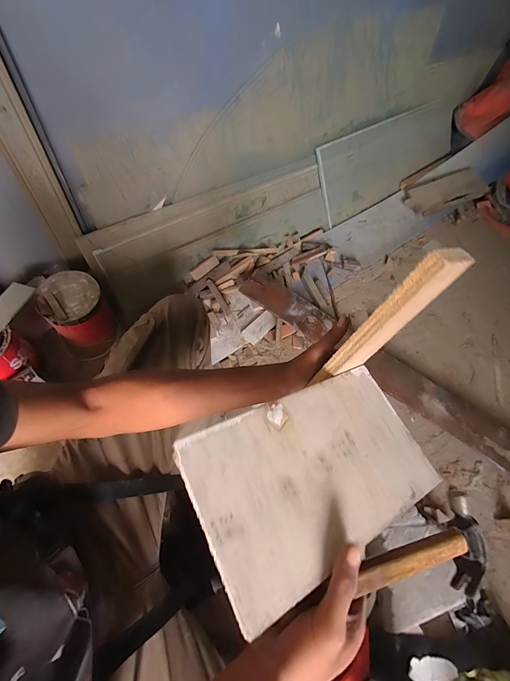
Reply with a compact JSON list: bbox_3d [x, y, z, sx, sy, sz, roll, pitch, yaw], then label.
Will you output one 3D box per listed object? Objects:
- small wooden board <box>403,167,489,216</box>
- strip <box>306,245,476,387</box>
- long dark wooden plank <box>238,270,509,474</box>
[{"bbox_3d":[0.886,-0.689,1.395,0.448,0.016,0.159,-23,81,-13],"label":"small wooden board"},{"bbox_3d":[0.139,-0.016,0.322,0.056,0.190,0.020,-12,58,-34],"label":"strip"},{"bbox_3d":[0.411,0.097,0.903,1.051,0.030,0.120,35,61,9],"label":"long dark wooden plank"}]

